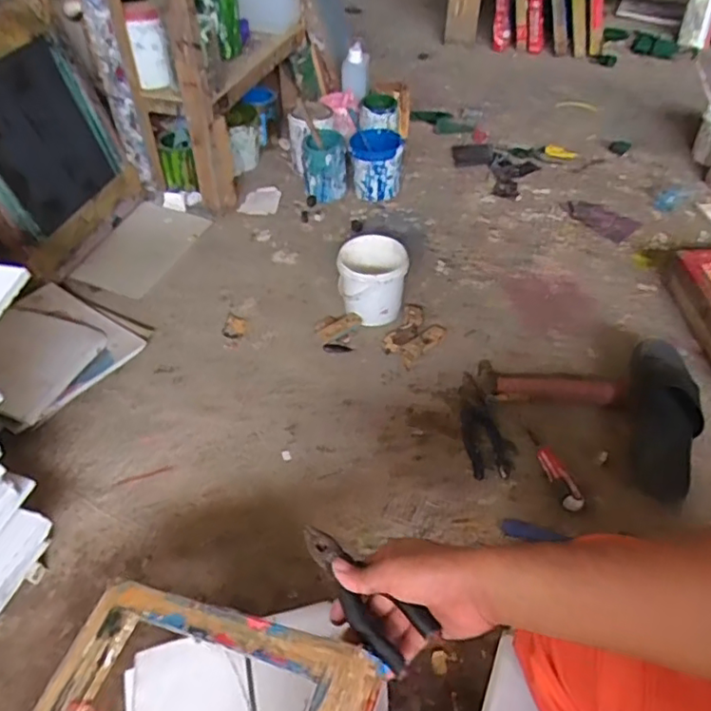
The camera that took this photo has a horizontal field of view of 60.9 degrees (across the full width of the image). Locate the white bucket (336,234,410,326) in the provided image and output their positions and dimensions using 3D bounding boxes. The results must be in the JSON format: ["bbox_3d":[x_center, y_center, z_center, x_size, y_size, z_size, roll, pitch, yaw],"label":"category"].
[{"bbox_3d":[0.030,-0.137,1.110,0.122,0.127,0.122,0,45,0],"label":"white bucket"}]

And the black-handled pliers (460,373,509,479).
[{"bbox_3d":[0.194,0.107,0.963,0.056,0.015,0.205,-6,45,-5],"label":"black-handled pliers"}]

